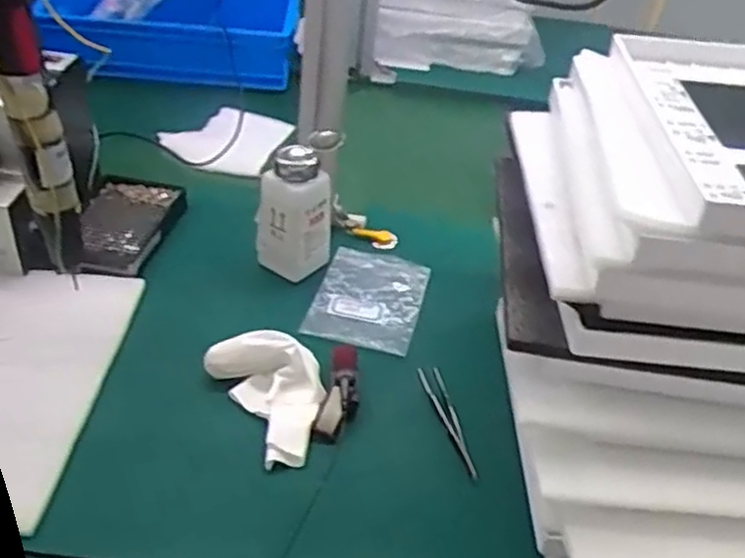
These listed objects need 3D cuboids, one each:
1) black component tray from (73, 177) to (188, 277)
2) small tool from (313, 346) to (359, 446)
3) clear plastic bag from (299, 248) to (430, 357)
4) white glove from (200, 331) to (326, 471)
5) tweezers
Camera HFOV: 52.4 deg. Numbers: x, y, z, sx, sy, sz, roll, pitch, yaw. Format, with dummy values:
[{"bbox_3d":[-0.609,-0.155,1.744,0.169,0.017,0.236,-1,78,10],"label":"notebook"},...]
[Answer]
[{"bbox_3d":[-0.249,-0.052,0.751,0.095,0.027,0.140,10,36,4],"label":"black component tray"},{"bbox_3d":[-0.025,0.089,0.601,0.029,0.019,0.095,9,36,3],"label":"small tool"},{"bbox_3d":[-0.003,0.018,0.718,0.095,0.011,0.135,13,37,8],"label":"clear plastic bag"},{"bbox_3d":[-0.072,0.086,0.588,0.074,0.035,0.114,-15,42,-28],"label":"white glove"},{"bbox_3d":[0.060,0.110,0.597,0.019,0.007,0.112,-4,38,-15],"label":"tweezers"}]

